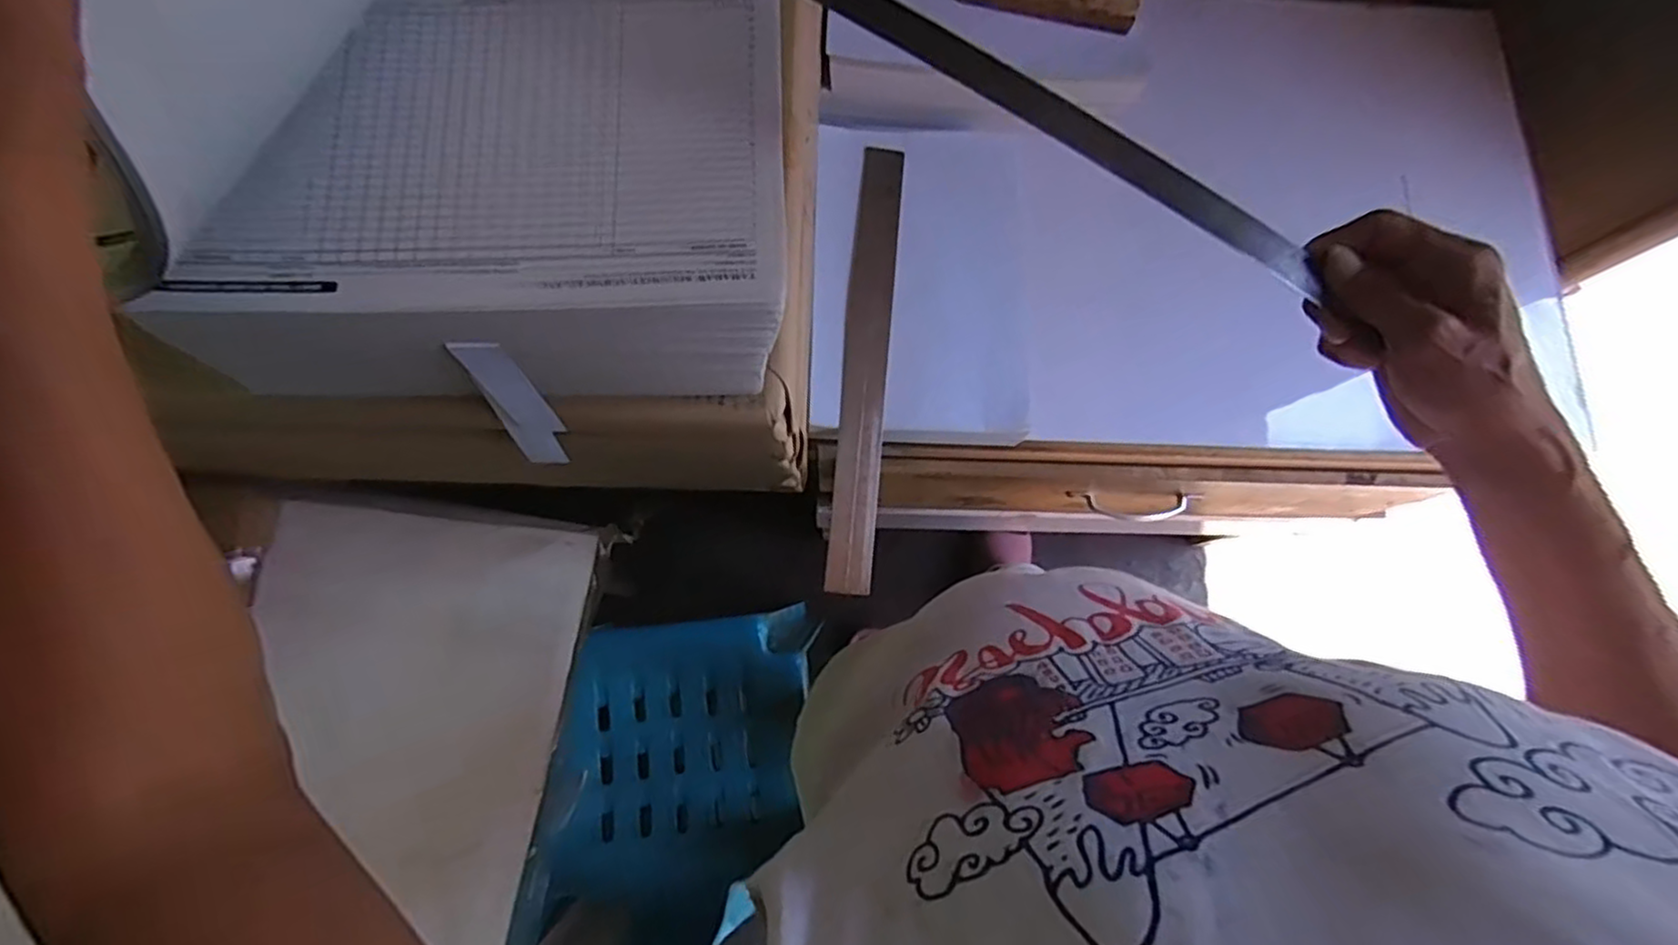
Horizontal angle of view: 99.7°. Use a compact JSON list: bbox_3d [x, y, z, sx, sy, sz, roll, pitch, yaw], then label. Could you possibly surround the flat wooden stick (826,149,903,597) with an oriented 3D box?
[{"bbox_3d":[0.026,-0.115,0.693,0.047,0.007,0.455,5,77,-1],"label":"flat wooden stick"}]

